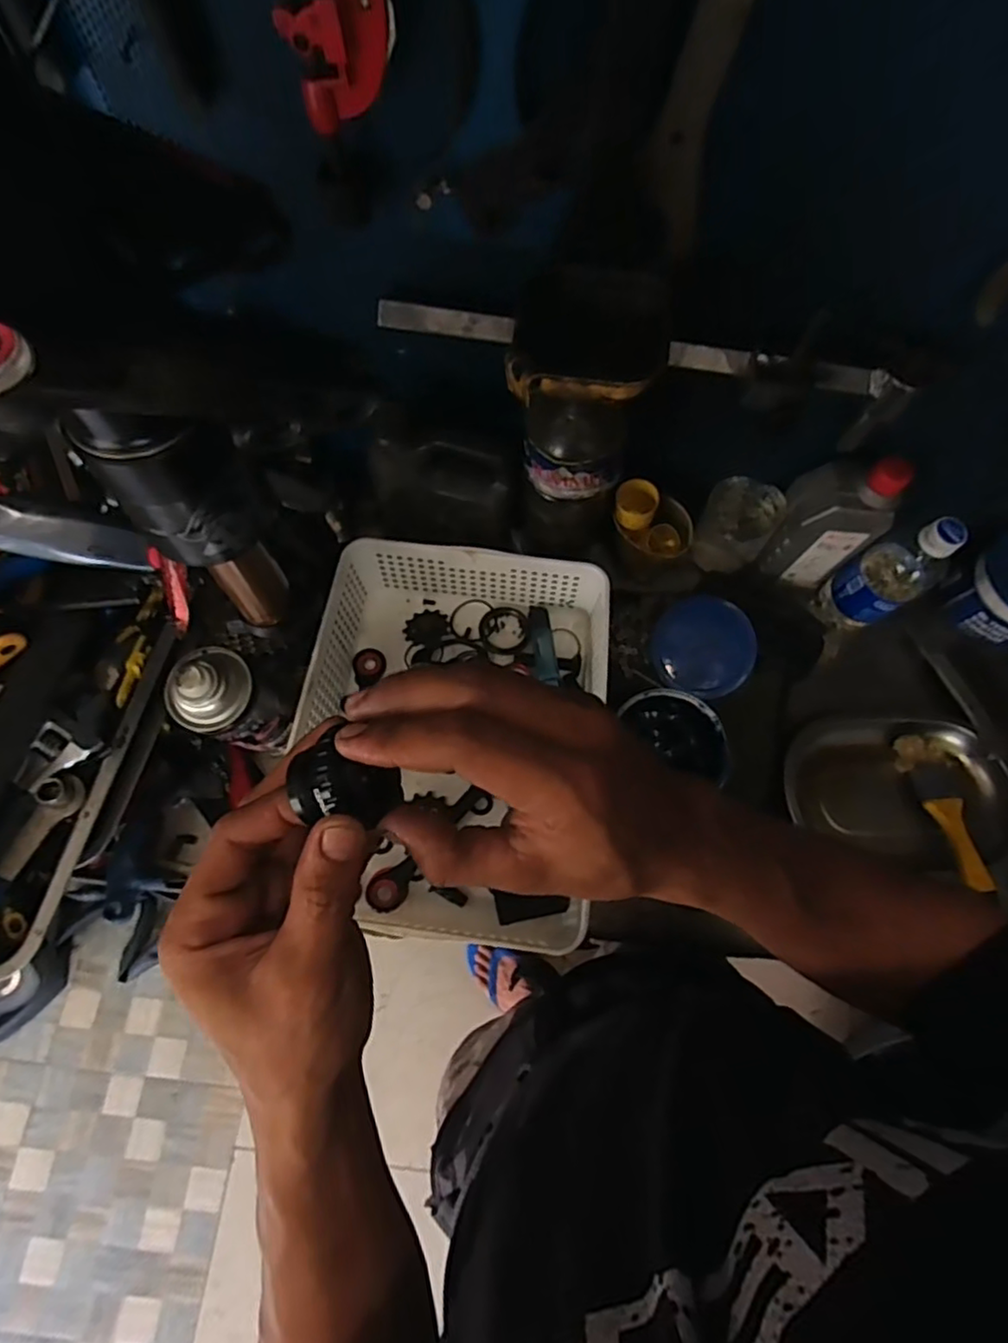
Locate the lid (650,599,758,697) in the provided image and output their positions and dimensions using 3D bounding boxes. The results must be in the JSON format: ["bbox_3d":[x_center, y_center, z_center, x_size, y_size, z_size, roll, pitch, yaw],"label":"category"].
[{"bbox_3d":[0.199,-0.024,0.630,0.096,0.009,0.096,0,85,4],"label":"lid"}]

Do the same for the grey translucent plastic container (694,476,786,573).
[{"bbox_3d":[0.233,-0.148,0.641,0.065,0.092,0.052,25,71,6],"label":"grey translucent plastic container"}]

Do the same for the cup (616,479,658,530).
[{"bbox_3d":[0.123,-0.157,0.592,0.039,0.026,0.037,1,70,-2],"label":"cup"}]

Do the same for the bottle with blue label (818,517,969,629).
[{"bbox_3d":[0.366,-0.091,0.603,0.056,0.164,0.065,-33,75,-13],"label":"bottle with blue label"}]

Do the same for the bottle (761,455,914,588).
[{"bbox_3d":[0.304,-0.141,0.599,0.076,0.168,0.052,7,70,0],"label":"bottle"}]

